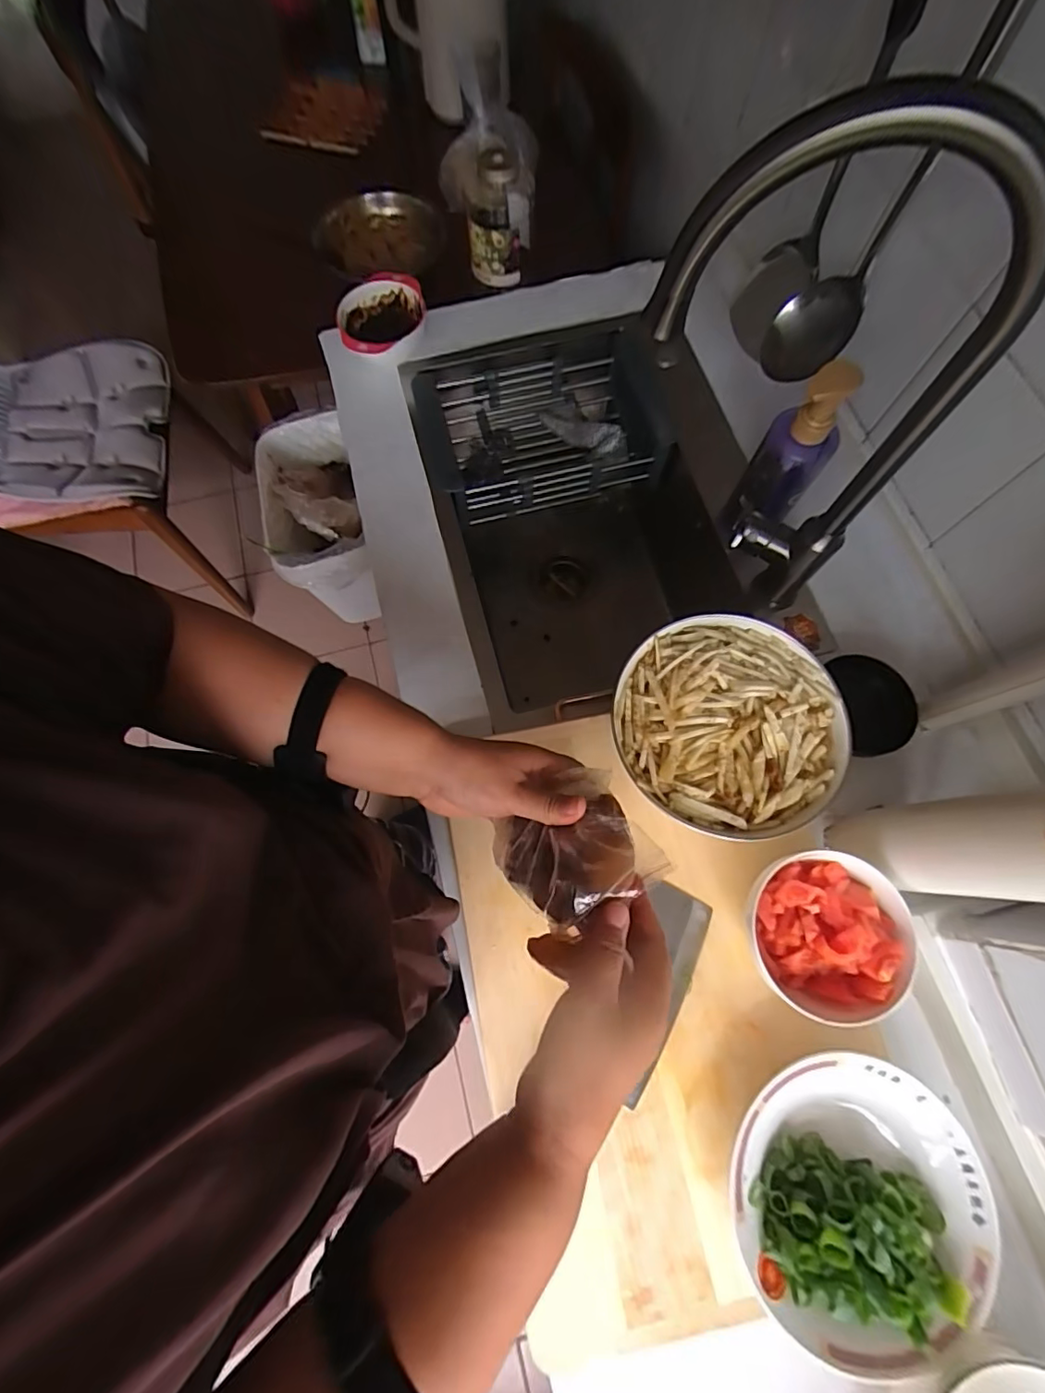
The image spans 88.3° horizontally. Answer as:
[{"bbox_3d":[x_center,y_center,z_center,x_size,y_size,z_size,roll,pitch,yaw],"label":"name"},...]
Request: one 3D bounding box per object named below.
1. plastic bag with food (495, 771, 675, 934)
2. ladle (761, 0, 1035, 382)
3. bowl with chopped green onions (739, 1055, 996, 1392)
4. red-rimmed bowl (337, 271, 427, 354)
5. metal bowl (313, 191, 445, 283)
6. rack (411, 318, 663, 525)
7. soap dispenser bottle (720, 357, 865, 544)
[{"bbox_3d":[0.035,0.105,0.375,0.097,0.067,0.087,-29,76,-10],"label":"plastic bag with food"},{"bbox_3d":[0.262,-0.364,0.386,0.067,0.276,0.083,28,74,7],"label":"ladle"},{"bbox_3d":[0.260,0.387,0.417,0.193,0.065,0.189,0,73,-1],"label":"bowl with chopped green onions"},{"bbox_3d":[-0.185,-0.494,0.715,0.114,0.045,0.131,-11,73,-5],"label":"red-rimmed bowl"},{"bbox_3d":[-0.217,-0.698,0.821,0.176,0.050,0.175,0,73,-1],"label":"metal bowl"},{"bbox_3d":[0.032,-0.369,0.750,0.331,0.101,0.204,-14,74,-6],"label":"rack"},{"bbox_3d":[0.268,-0.234,0.561,0.066,0.215,0.058,35,75,9],"label":"soap dispenser bottle"}]

